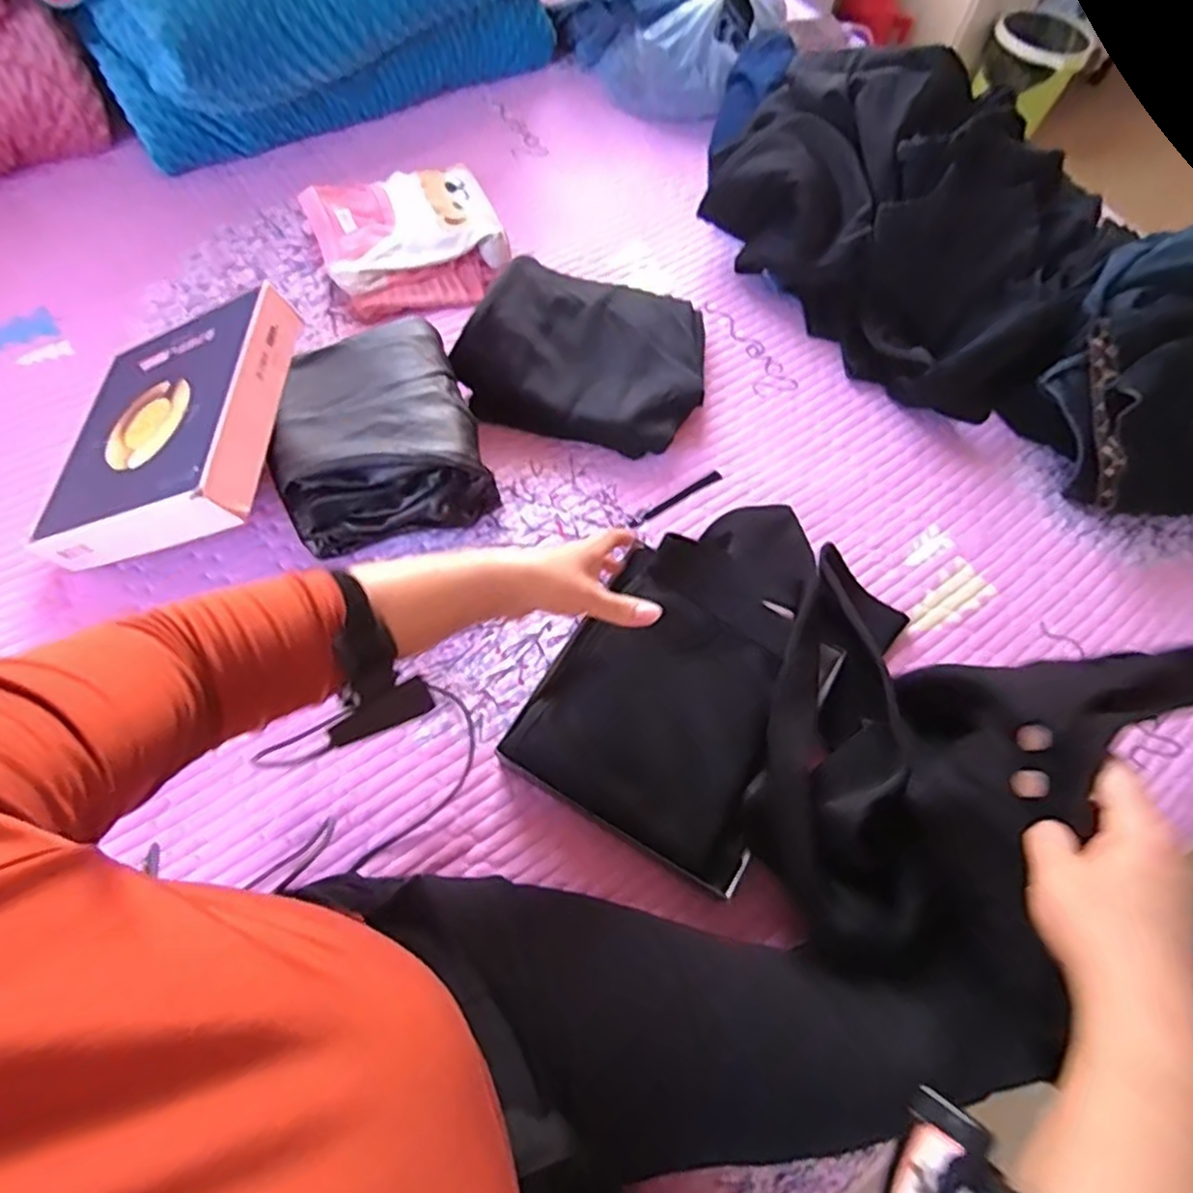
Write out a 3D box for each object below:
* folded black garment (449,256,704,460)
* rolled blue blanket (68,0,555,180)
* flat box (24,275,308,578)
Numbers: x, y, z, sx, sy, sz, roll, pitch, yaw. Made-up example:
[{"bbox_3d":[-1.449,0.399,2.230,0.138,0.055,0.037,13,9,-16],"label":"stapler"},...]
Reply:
[{"bbox_3d":[-0.015,-0.289,0.802,0.285,0.084,0.224,6,65,0],"label":"folded black garment"},{"bbox_3d":[-0.363,-0.831,0.976,0.653,0.208,0.189,-33,70,-17],"label":"rolled blue blanket"},{"bbox_3d":[-0.428,-0.172,0.685,0.237,0.059,0.259,-10,63,16],"label":"flat box"}]

